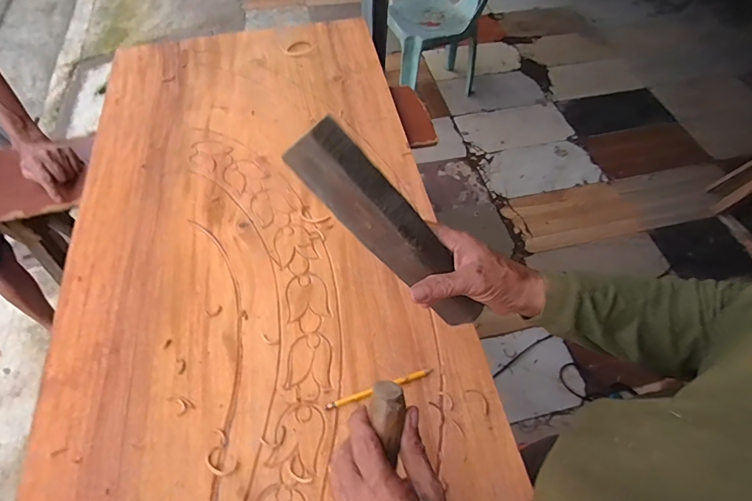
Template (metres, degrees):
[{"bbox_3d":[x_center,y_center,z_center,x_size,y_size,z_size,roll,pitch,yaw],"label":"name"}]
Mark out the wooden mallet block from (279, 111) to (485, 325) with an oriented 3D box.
[{"bbox_3d":[0.018,-0.019,0.426,0.258,0.052,0.050,46,61,-19],"label":"wooden mallet block"}]

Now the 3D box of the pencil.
[{"bbox_3d":[0.006,0.180,0.535,0.145,0.010,0.011,-16,58,-9],"label":"pencil"}]

